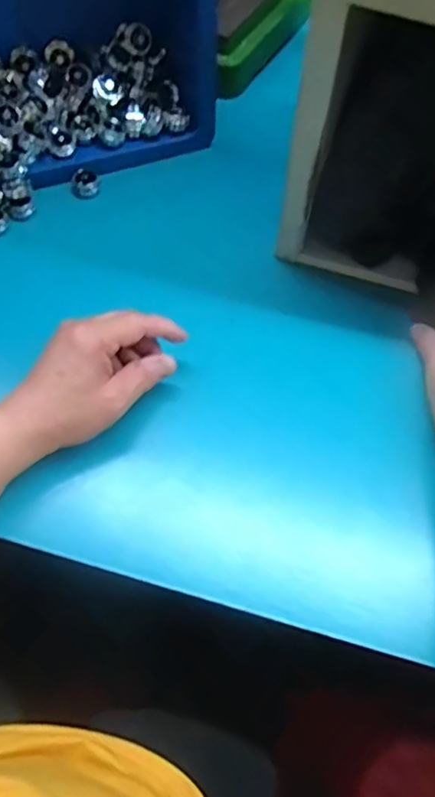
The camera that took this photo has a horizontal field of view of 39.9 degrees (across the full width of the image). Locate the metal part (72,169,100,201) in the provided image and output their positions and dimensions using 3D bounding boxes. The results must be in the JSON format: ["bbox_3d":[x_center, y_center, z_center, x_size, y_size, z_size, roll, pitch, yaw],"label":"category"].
[{"bbox_3d":[-0.120,-0.195,0.542,0.024,0.014,0.022,-11,66,-7],"label":"metal part"}]

